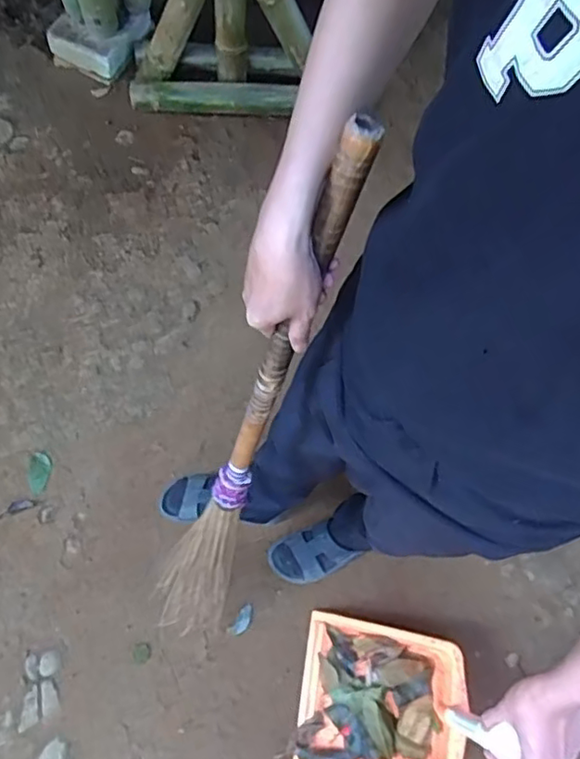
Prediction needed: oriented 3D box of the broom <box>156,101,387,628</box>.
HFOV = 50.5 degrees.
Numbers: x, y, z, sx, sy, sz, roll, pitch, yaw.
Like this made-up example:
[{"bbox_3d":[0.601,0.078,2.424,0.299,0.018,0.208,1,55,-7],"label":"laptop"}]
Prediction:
[{"bbox_3d":[-0.074,0.152,0.861,0.092,1.112,0.075,37,50,14],"label":"broom"}]

